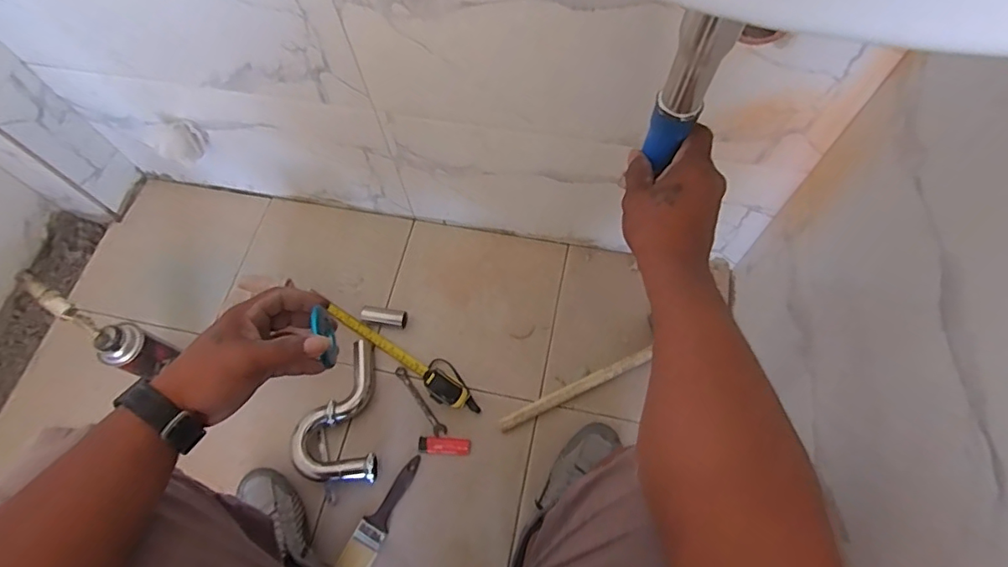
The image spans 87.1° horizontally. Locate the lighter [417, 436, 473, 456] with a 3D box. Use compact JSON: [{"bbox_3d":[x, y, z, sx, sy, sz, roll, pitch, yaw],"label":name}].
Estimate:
[{"bbox_3d":[-0.094,0.259,0.844,0.084,0.008,0.026,5,66,5],"label":"lighter"}]

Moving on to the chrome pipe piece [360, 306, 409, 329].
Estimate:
[{"bbox_3d":[-0.212,0.059,0.936,0.082,0.031,0.025,10,66,7],"label":"chrome pipe piece"}]

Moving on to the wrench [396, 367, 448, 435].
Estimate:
[{"bbox_3d":[-0.138,0.195,0.881,0.020,0.007,0.134,-34,68,-12],"label":"wrench"}]

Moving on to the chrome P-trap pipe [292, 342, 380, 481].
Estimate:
[{"bbox_3d":[-0.274,0.212,0.868,0.124,0.040,0.217,-9,65,-2],"label":"chrome P-trap pipe"}]

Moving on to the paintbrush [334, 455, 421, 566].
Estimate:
[{"bbox_3d":[-0.187,0.356,0.814,0.047,0.010,0.190,25,69,13],"label":"paintbrush"}]

